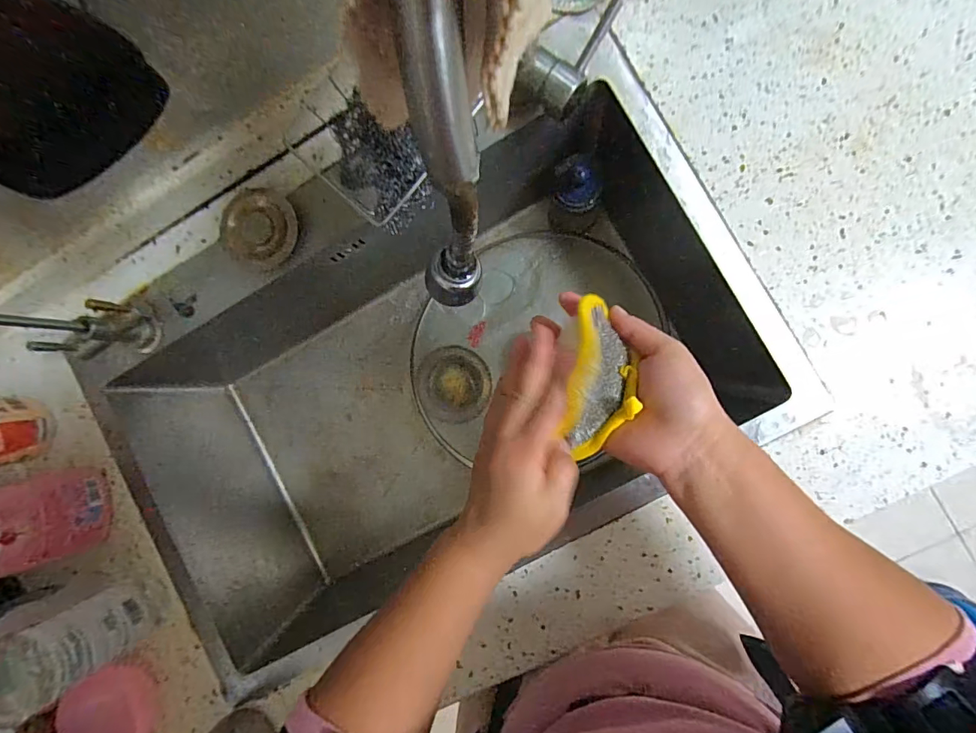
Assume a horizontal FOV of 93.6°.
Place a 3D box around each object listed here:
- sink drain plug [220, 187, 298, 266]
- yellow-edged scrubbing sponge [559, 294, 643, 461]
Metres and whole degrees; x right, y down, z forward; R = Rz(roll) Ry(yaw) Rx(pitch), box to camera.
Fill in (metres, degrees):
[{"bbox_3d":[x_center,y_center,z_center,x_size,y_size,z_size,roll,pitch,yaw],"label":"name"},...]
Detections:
[{"bbox_3d":[-0.240,-0.145,0.479,0.079,0.014,0.076,0,90,6],"label":"sink drain plug"},{"bbox_3d":[0.076,0.008,0.308,0.042,0.031,0.107,3,93,8],"label":"yellow-edged scrubbing sponge"}]

